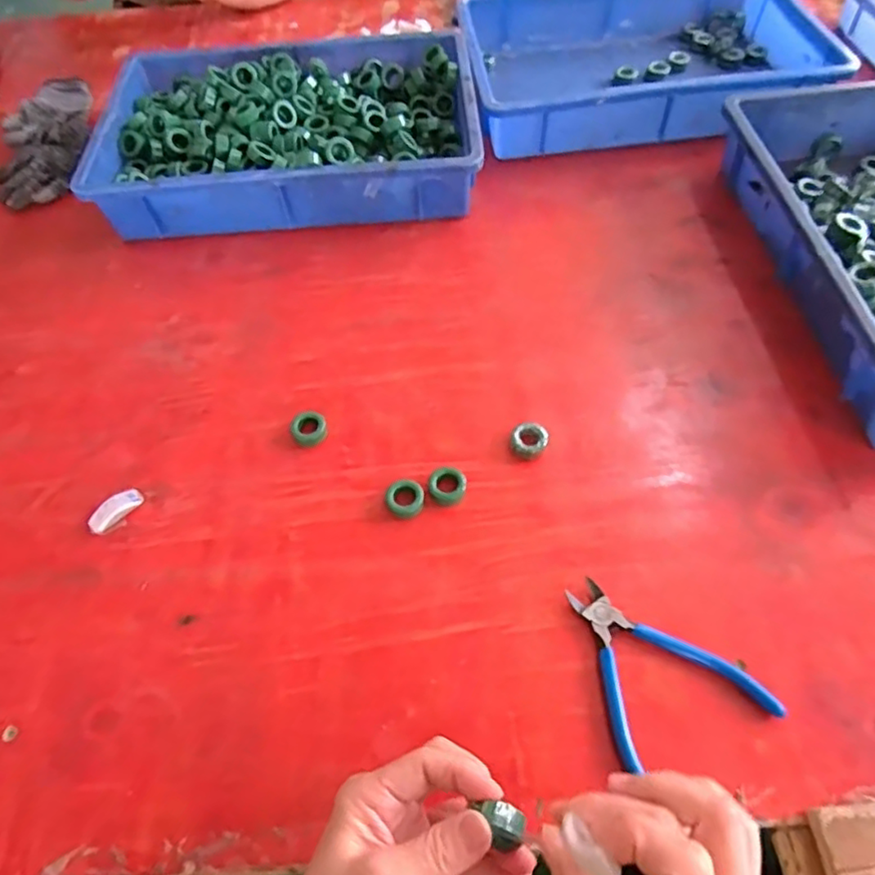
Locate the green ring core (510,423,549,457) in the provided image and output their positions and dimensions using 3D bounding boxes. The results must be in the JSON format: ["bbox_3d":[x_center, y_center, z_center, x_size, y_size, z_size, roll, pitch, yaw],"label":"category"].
[{"bbox_3d":[0.079,0.003,0.534,0.030,0.014,0.030,5,56,6],"label":"green ring core"}]

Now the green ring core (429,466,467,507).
[{"bbox_3d":[0.009,0.040,0.514,0.029,0.017,0.028,-1,56,2],"label":"green ring core"}]

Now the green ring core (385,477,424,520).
[{"bbox_3d":[-0.026,0.051,0.507,0.030,0.019,0.029,-1,56,2],"label":"green ring core"}]

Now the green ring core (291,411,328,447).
[{"bbox_3d":[-0.114,-0.007,0.550,0.031,0.015,0.028,-29,60,-16],"label":"green ring core"}]

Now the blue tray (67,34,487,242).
[{"bbox_3d":[-0.177,-0.376,0.755,0.434,0.084,0.310,-5,56,-1],"label":"blue tray"}]

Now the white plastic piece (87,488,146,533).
[{"bbox_3d":[-0.268,0.060,0.514,0.019,0.010,0.045,30,62,20],"label":"white plastic piece"}]

